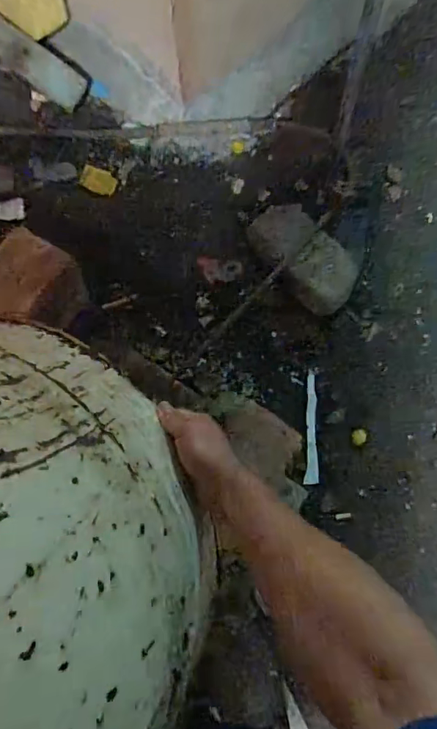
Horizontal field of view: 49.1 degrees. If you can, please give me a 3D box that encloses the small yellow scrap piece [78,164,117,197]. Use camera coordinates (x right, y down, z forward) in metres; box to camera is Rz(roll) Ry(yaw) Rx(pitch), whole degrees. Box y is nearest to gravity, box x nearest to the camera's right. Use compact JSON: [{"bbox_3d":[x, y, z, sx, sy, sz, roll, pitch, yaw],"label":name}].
[{"bbox_3d":[-0.232,-0.356,0.929,0.068,0.006,0.045,22,91,0],"label":"small yellow scrap piece"}]

